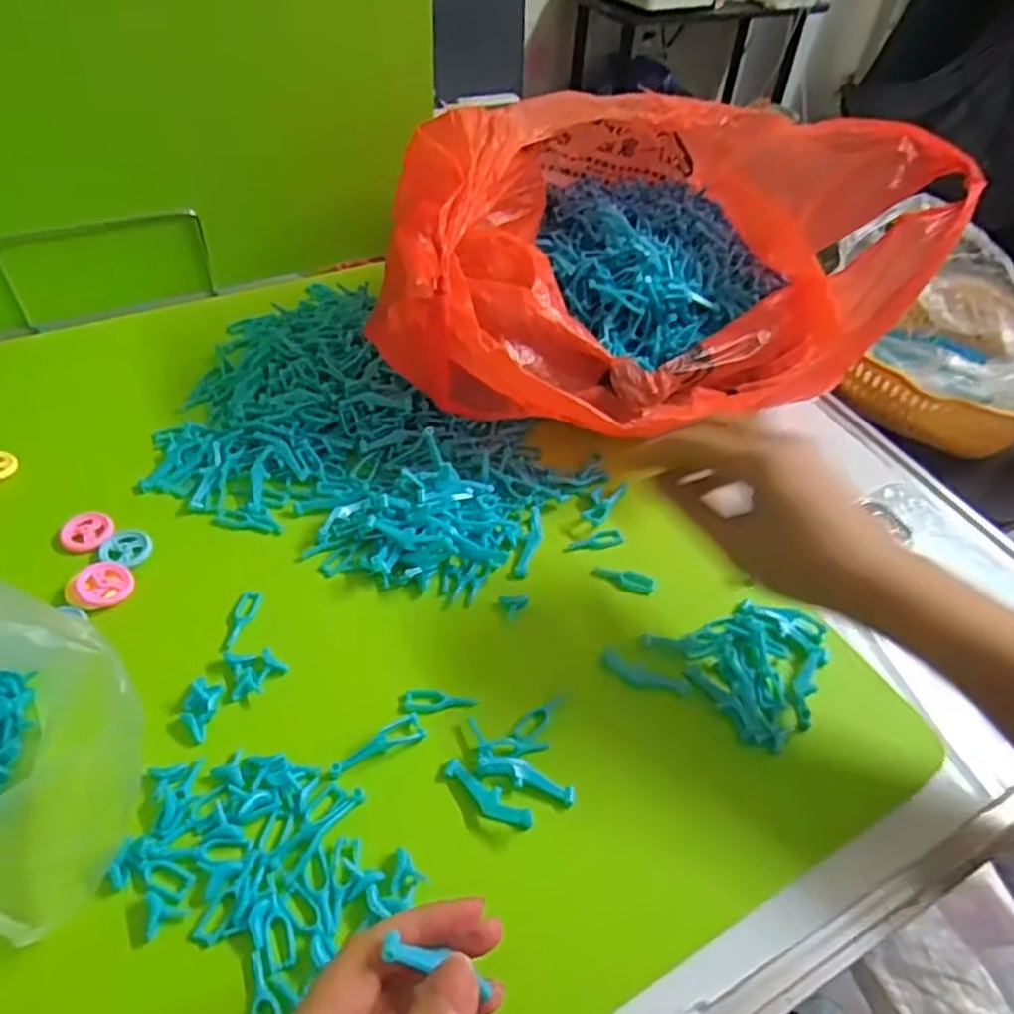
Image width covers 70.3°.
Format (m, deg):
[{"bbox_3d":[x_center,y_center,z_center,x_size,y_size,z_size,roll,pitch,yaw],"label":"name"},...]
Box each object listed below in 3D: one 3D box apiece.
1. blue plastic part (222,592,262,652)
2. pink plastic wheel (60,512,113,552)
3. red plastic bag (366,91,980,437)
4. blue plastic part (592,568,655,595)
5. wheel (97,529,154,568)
[{"bbox_3d":[-0.154,0.066,0.418,0.013,0.004,0.042,5,46,-1],"label":"blue plastic part"},{"bbox_3d":[-0.262,0.014,0.450,0.028,0.005,0.027,3,46,-3],"label":"pink plastic wheel"},{"bbox_3d":[0.117,-0.182,0.554,0.348,0.169,0.374,28,50,20],"label":"red plastic bag"},{"bbox_3d":[0.075,0.046,0.460,0.039,0.005,0.011,15,47,9],"label":"blue plastic part"},{"bbox_3d":[-0.236,0.024,0.445,0.031,0.004,0.028,5,46,-1],"label":"wheel"}]

